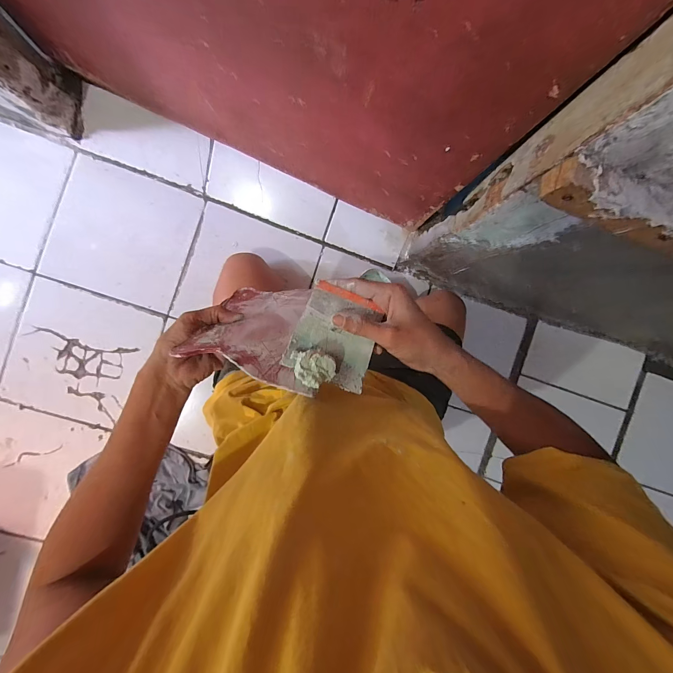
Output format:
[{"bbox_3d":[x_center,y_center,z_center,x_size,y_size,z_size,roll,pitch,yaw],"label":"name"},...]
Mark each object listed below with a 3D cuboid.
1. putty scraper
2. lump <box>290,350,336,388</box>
[{"bbox_3d":[0.001,-0.003,0.300,0.078,0.004,0.098,22,63,-1],"label":"putty scraper"},{"bbox_3d":[-0.021,0.027,0.272,0.036,0.016,0.035,-20,79,-26],"label":"lump"}]

